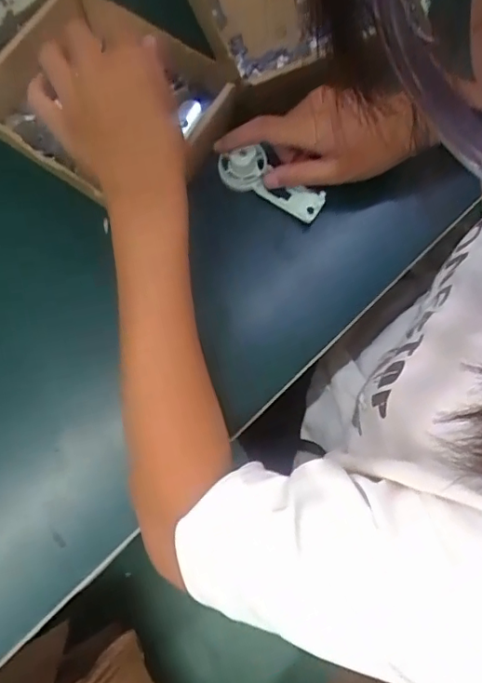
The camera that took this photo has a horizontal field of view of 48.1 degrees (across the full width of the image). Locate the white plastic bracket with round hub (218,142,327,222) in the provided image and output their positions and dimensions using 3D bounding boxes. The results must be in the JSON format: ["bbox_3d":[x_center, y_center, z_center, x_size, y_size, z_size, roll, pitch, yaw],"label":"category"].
[{"bbox_3d":[0.025,-0.132,0.446,0.090,0.035,0.015,26,36,-6],"label":"white plastic bracket with round hub"}]

